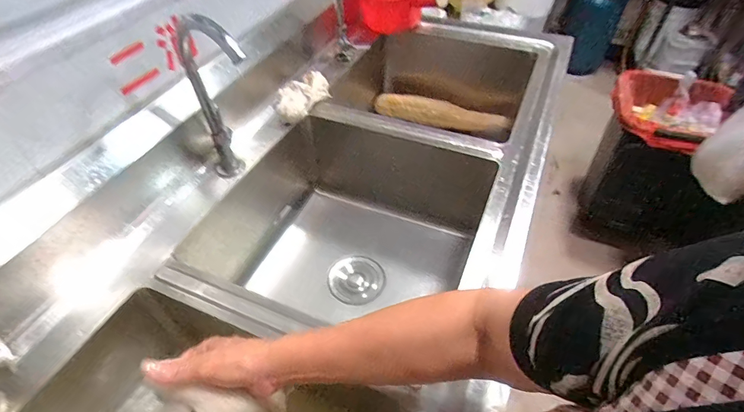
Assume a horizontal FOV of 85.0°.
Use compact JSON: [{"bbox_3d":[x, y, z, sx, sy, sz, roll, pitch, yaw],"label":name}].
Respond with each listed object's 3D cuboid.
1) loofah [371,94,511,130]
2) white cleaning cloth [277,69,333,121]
[{"bbox_3d":[0.204,-0.273,1.191,0.391,0.082,0.063,16,49,14],"label":"loofah"},{"bbox_3d":[-0.153,-0.229,0.845,0.083,0.039,0.141,27,53,22],"label":"white cleaning cloth"}]

